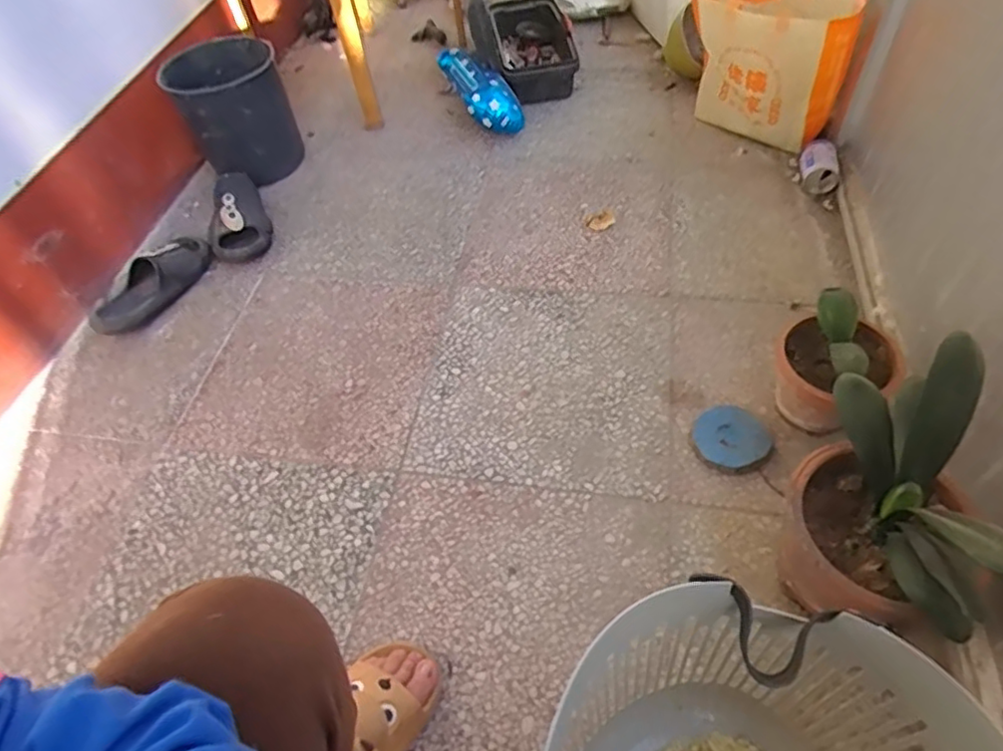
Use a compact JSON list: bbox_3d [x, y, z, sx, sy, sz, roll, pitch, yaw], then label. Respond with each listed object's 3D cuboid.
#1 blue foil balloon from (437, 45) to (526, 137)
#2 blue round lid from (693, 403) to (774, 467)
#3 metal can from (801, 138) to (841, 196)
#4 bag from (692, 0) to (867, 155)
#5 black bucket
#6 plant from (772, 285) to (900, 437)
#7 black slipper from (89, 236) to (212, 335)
[{"bbox_3d":[-0.058,-0.733,1.567,0.128,0.107,0.345,-19,53,-7],"label":"blue foil balloon"},{"bbox_3d":[0.332,0.087,0.883,0.102,0.029,0.102,-2,53,2],"label":"blue round lid"},{"bbox_3d":[0.622,-0.408,1.189,0.072,0.062,0.088,10,55,15],"label":"metal can"},{"bbox_3d":[0.510,-0.625,1.226,0.096,0.305,0.327,-39,58,-20],"label":"bag"},{"bbox_3d":[-0.607,-0.603,1.428,0.243,0.255,0.246,-22,54,-9],"label":"black bucket"},{"bbox_3d":[0.457,-0.002,0.852,0.137,0.168,0.133,33,64,28],"label":"plant"},{"bbox_3d":[-0.689,-0.185,1.199,0.255,0.086,0.112,-40,58,-21],"label":"black slipper"}]

